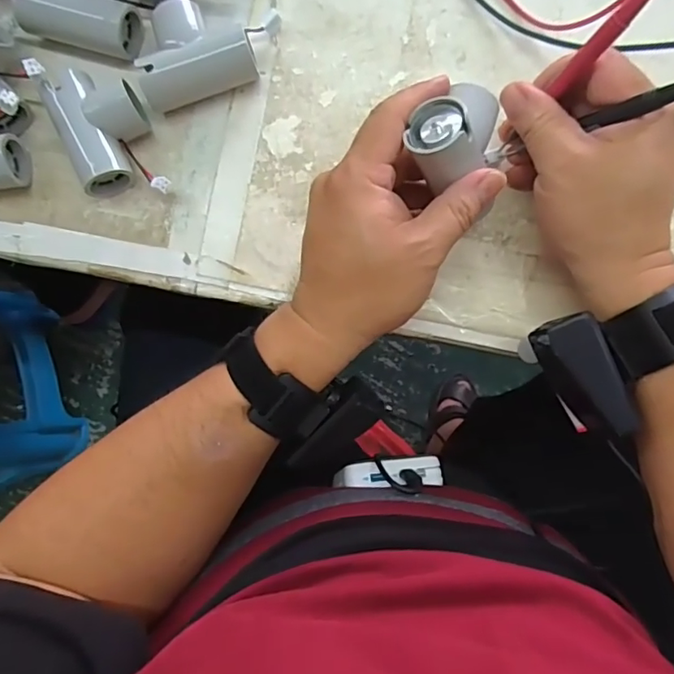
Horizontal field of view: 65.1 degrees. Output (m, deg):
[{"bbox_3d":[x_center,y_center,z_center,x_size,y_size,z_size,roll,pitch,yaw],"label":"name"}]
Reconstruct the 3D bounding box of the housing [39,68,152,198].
[{"bbox_3d":[-0.151,-0.138,0.343,0.052,0.035,0.073,-23,85,0],"label":"housing"}]

